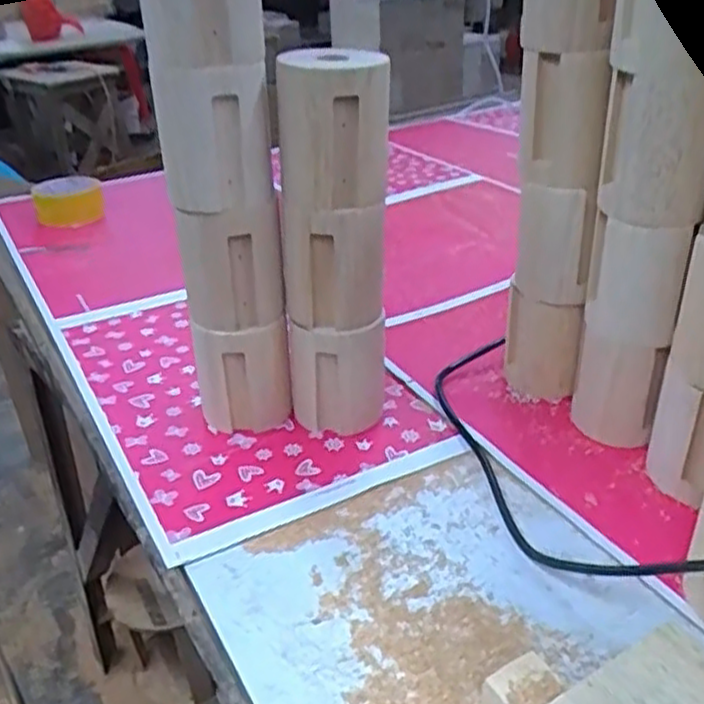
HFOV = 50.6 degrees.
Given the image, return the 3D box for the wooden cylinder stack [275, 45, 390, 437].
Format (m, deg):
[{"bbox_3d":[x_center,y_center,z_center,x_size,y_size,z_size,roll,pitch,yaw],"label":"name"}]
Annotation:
[{"bbox_3d":[-0.013,-0.079,0.604,0.081,0.297,0.085,-3,30,-2],"label":"wooden cylinder stack"}]

